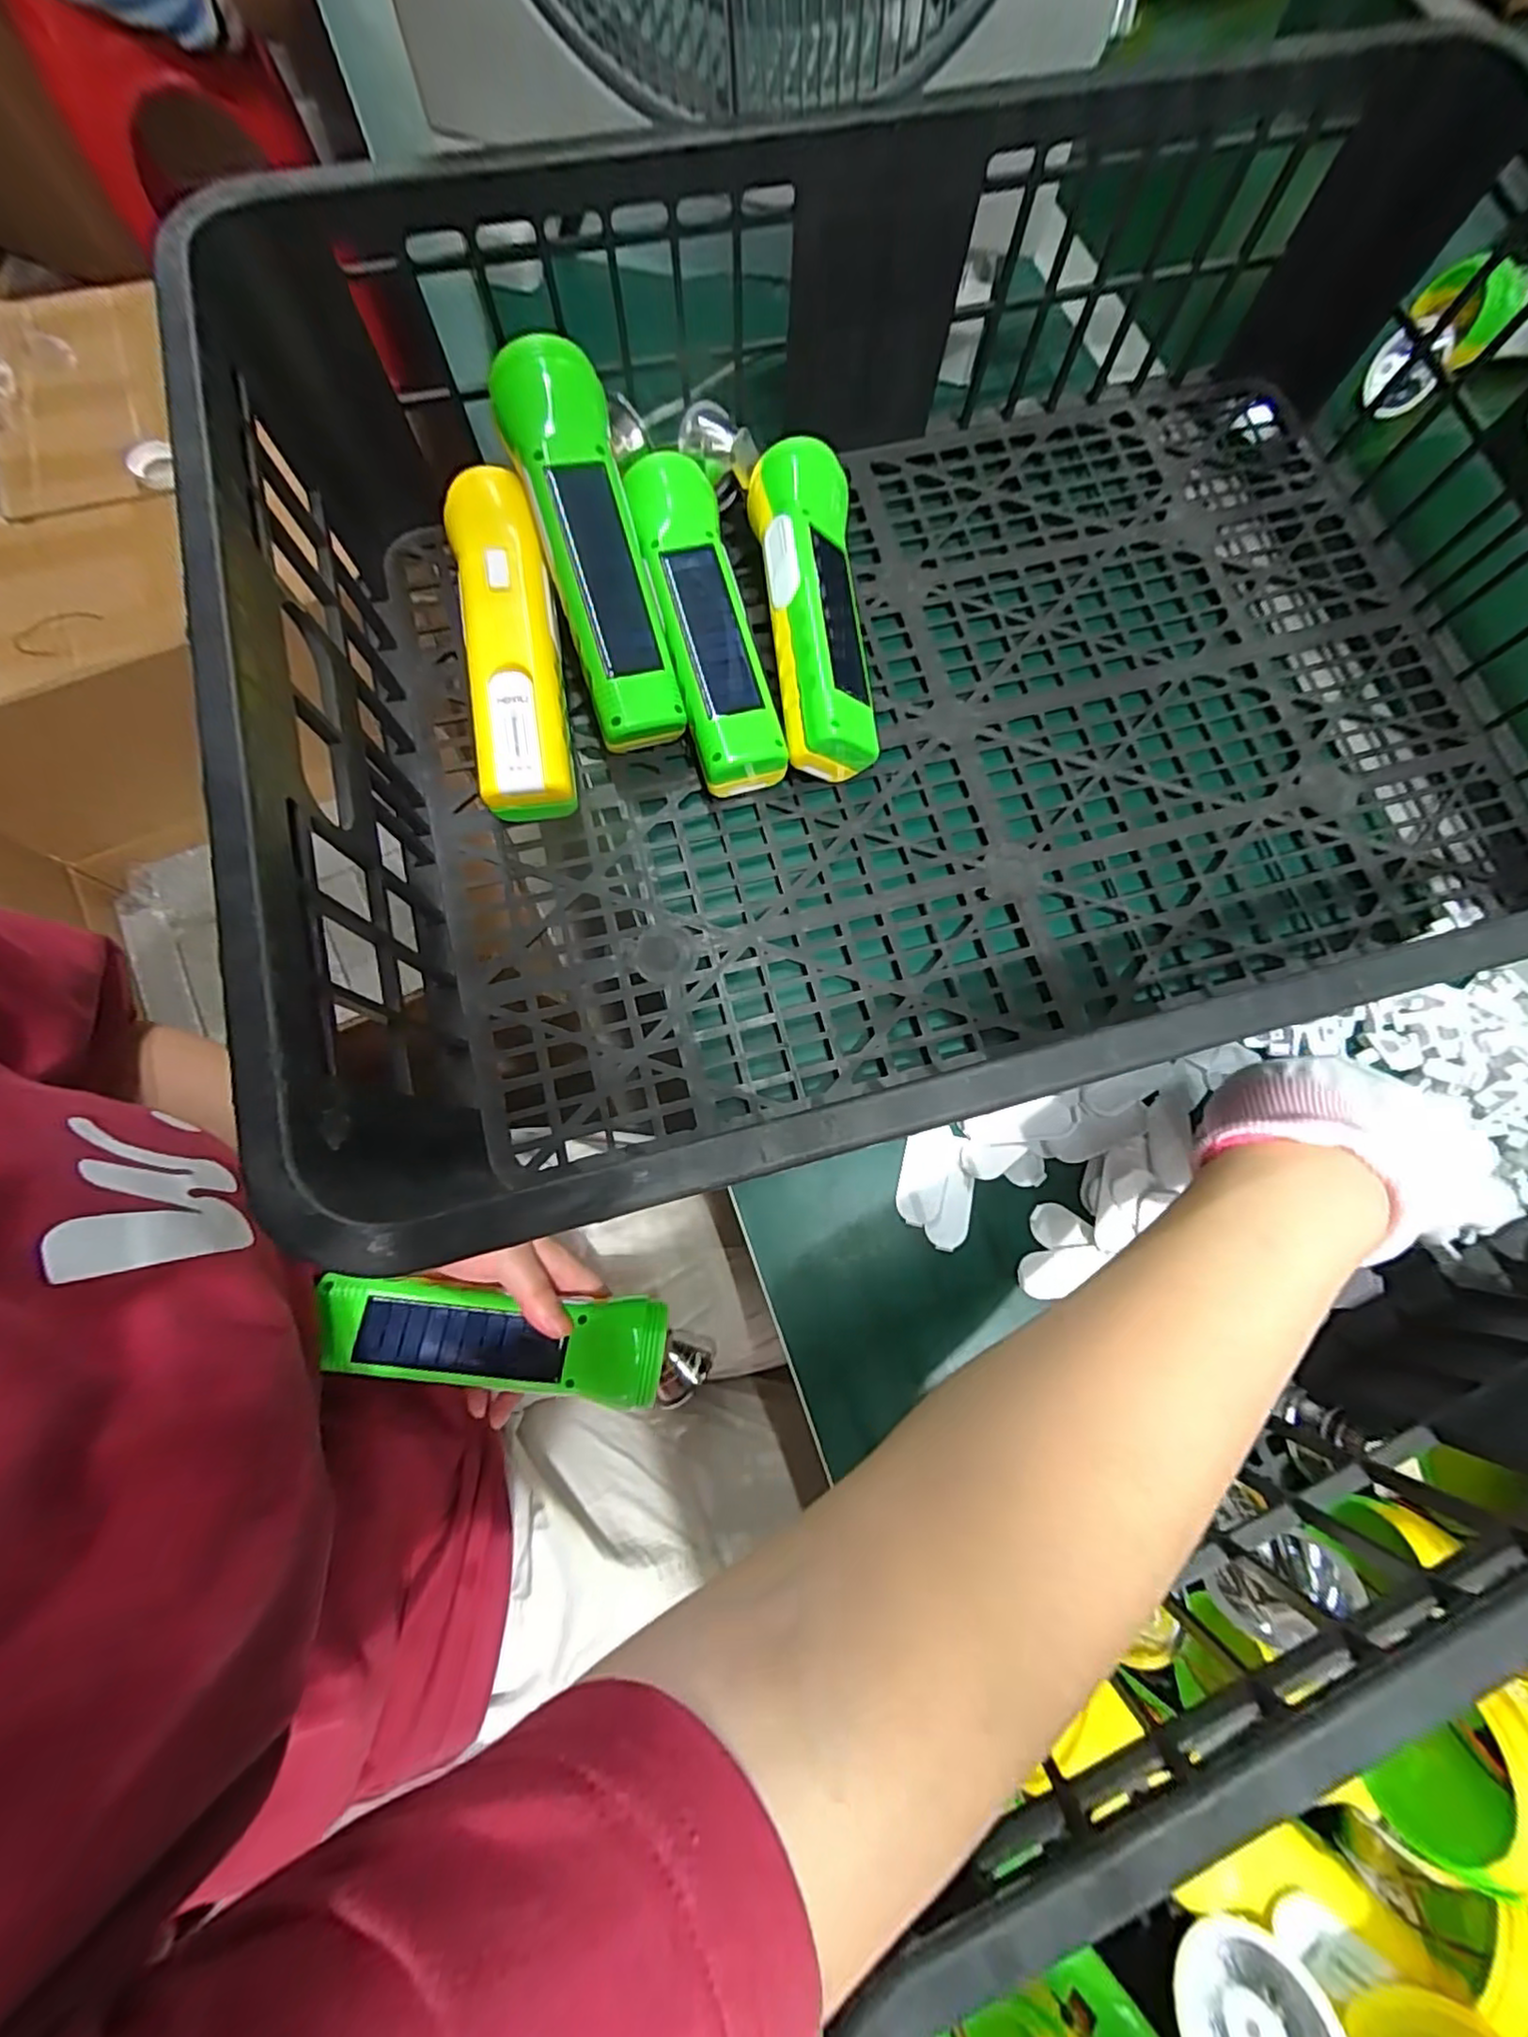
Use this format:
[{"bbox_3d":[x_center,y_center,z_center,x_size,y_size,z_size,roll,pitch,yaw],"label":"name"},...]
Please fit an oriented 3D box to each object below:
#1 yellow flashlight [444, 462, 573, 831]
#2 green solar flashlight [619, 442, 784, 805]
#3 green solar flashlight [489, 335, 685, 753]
[{"bbox_3d":[-0.123,-0.181,0.324,0.045,0.049,0.160,-11,77,-4],"label":"yellow flashlight"},{"bbox_3d":[-0.030,-0.197,0.335,0.042,0.047,0.162,-14,78,-5],"label":"green solar flashlight"},{"bbox_3d":[-0.081,-0.219,0.312,0.048,0.043,0.166,-17,96,-5],"label":"green solar flashlight"}]

